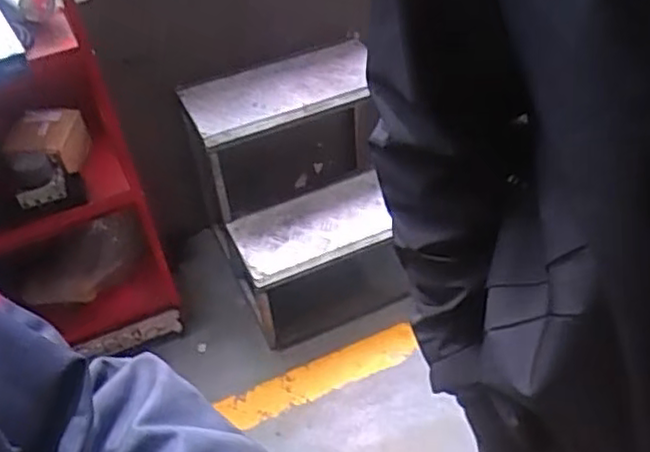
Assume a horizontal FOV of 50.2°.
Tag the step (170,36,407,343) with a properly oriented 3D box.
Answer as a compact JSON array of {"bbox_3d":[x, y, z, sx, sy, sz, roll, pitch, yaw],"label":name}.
[{"bbox_3d":[-0.067,-0.086,1.742,0.412,0.532,0.504,-15,46,-9],"label":"step"}]

